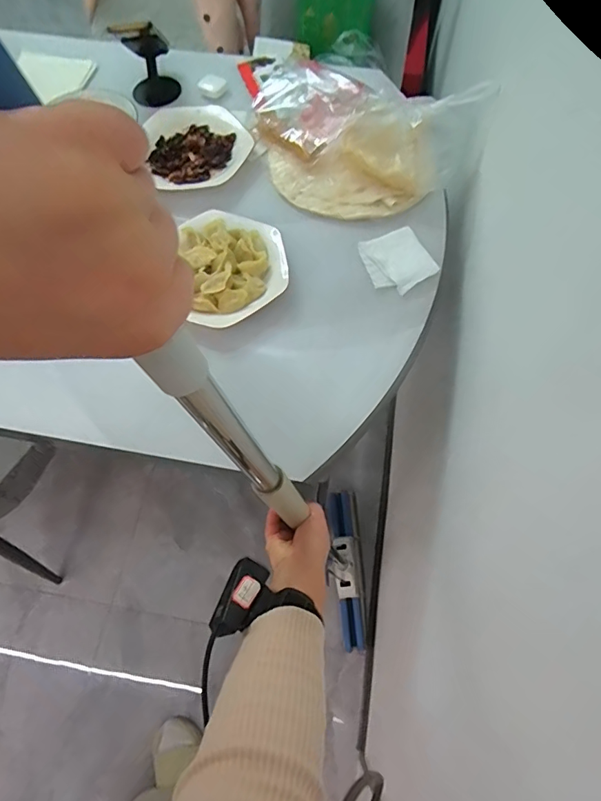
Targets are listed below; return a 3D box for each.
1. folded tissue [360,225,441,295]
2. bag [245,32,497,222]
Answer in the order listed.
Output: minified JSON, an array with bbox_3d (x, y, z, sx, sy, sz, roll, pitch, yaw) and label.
[{"bbox_3d":[0.147,-0.212,0.708,0.093,0.017,0.101,-23,69,-9],"label":"folded tissue"},{"bbox_3d":[0.085,-0.446,0.774,0.391,0.091,0.278,30,71,13],"label":"bag"}]

